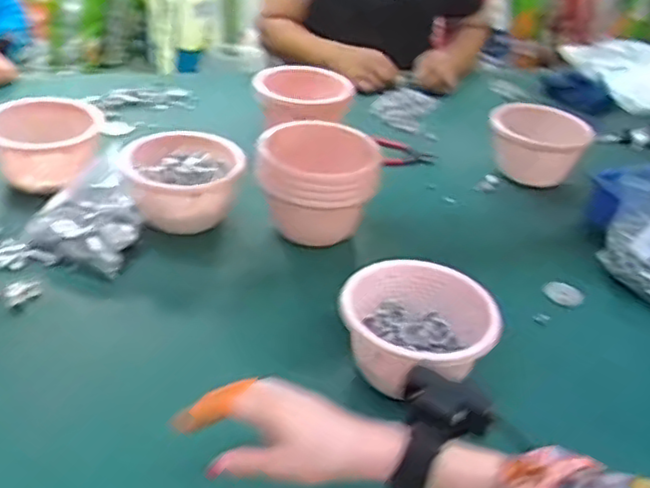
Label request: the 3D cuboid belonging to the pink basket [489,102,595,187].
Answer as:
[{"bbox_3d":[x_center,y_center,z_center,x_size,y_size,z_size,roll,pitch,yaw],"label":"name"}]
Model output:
[{"bbox_3d":[0.349,-0.158,1.162,0.157,0.104,0.162,15,34,14],"label":"pink basket"}]

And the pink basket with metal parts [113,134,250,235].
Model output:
[{"bbox_3d":[-0.189,-0.090,0.936,0.147,0.077,0.177,4,33,-3],"label":"pink basket with metal parts"}]

